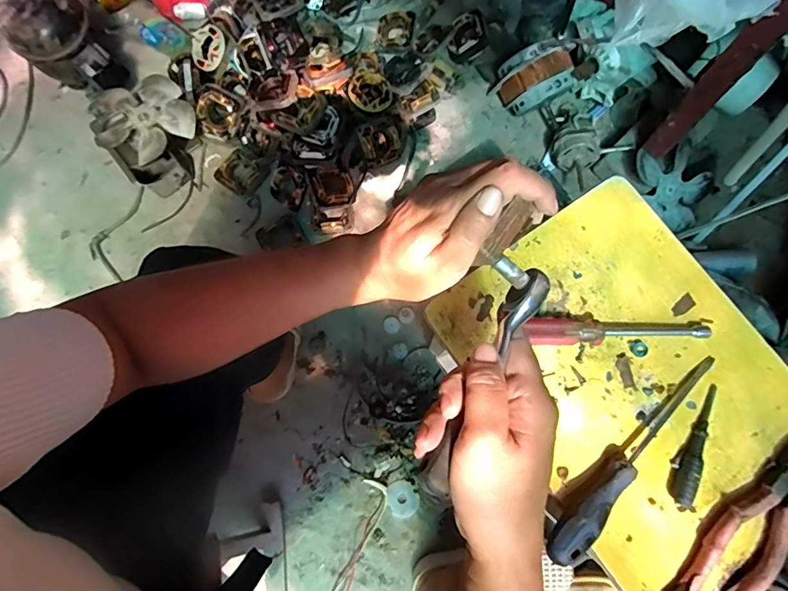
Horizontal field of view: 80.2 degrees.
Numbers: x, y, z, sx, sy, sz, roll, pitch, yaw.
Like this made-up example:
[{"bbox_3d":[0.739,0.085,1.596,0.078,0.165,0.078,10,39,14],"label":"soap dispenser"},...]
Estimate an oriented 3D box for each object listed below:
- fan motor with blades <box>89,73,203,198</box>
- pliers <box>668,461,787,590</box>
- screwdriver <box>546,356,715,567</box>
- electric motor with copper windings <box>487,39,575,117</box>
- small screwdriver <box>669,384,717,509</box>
[{"bbox_3d":[-0.483,-0.329,0.925,0.184,0.087,0.232,-37,80,-6],"label":"fan motor with blades"},{"bbox_3d":[0.300,0.188,0.380,0.051,0.012,0.193,42,81,10],"label":"pliers"},{"bbox_3d":[0.203,0.134,0.393,0.026,0.021,0.218,42,81,10],"label":"screwdriver"},{"bbox_3d":[0.271,-0.398,0.894,0.130,0.135,0.095,-16,77,-3],"label":"electric motor with copper windings"},{"bbox_3d":[0.259,0.127,0.399,0.016,0.013,0.105,23,78,6],"label":"small screwdriver"}]

